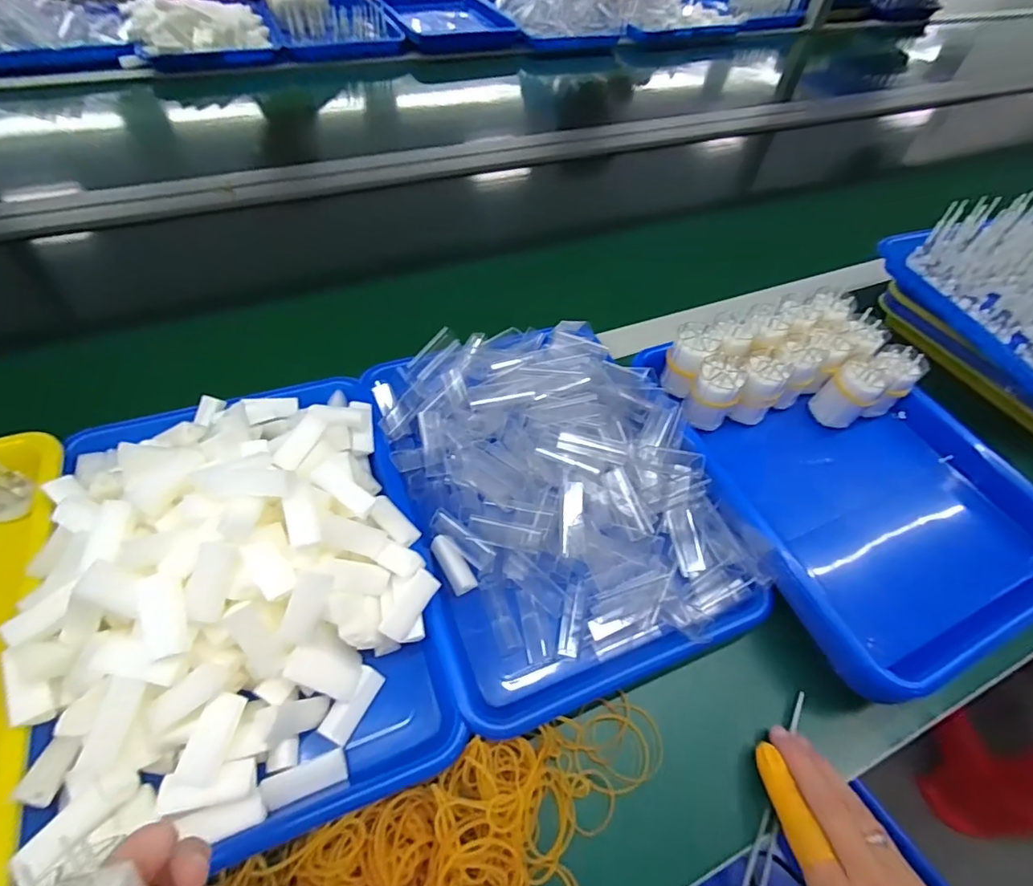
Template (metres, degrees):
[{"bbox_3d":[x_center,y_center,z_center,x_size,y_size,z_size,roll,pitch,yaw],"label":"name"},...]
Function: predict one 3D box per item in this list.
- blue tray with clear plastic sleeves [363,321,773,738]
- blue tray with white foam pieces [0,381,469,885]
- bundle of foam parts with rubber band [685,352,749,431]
[{"bbox_3d":[0.025,0.025,0.421,0.231,0.063,0.314,-16,56,-16],"label":"blue tray with clear plastic sleeves"},{"bbox_3d":[-0.183,0.078,0.344,0.227,0.100,0.316,-14,56,-15],"label":"blue tray with white foam pieces"},{"bbox_3d":[0.173,-0.042,0.449,0.040,0.064,0.034,29,56,16],"label":"bundle of foam parts with rubber band"}]

